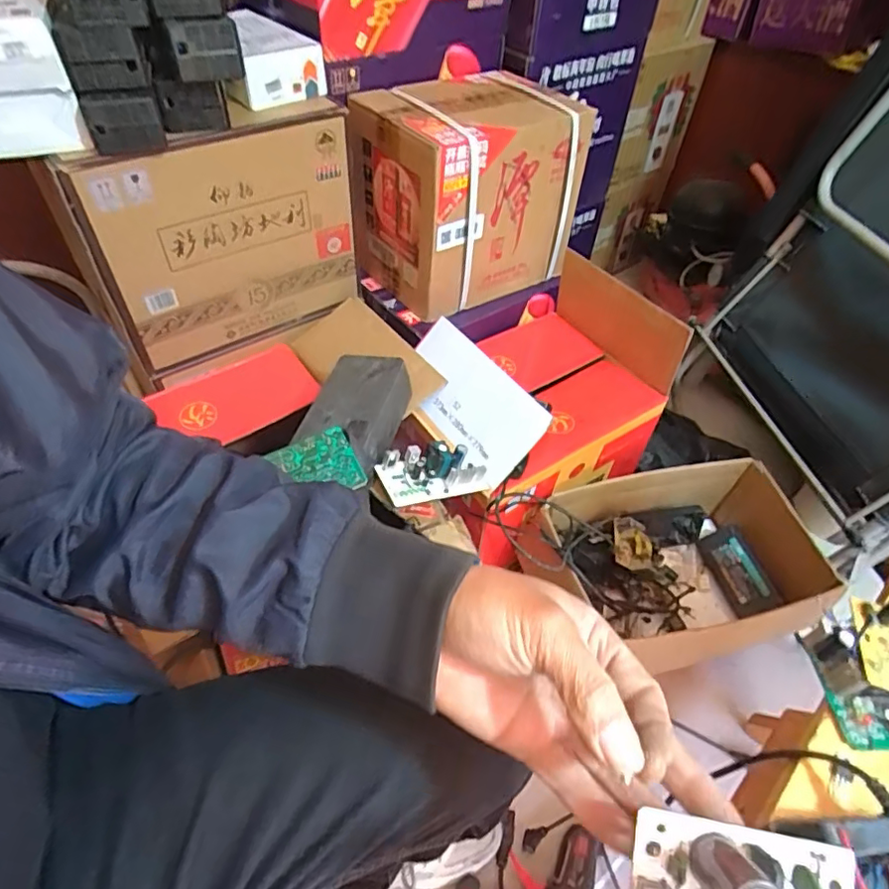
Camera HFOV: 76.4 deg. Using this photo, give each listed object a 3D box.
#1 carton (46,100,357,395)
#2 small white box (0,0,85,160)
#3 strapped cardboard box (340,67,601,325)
[{"bbox_3d":[-0.309,-0.283,0.843,0.380,0.339,0.046,-27,56,-24],"label":"carton"},{"bbox_3d":[-0.488,-0.429,0.635,0.121,0.130,0.189,-19,53,-19],"label":"small white box"},{"bbox_3d":[0.034,-0.422,0.967,0.310,0.291,0.233,-30,57,-26],"label":"strapped cardboard box"}]

